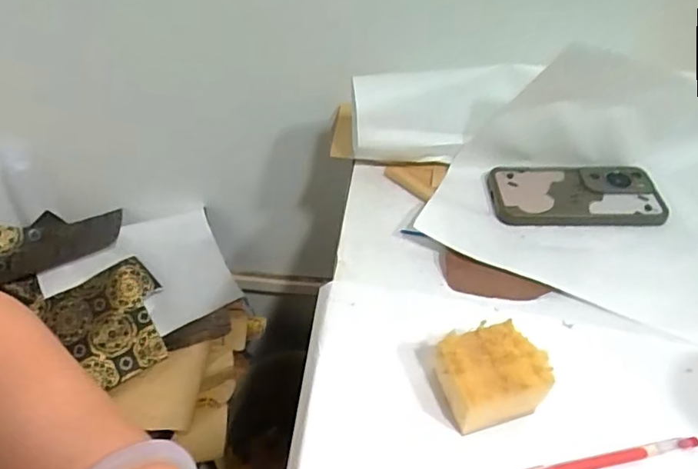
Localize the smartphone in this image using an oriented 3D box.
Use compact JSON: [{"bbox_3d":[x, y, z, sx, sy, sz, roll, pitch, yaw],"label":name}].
[{"bbox_3d":[0.231,-0.039,0.557,0.166,0.015,0.080,-1,44,-1],"label":"smartphone"}]

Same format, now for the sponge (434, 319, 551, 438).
[{"bbox_3d":[0.099,0.101,0.384,0.068,0.046,0.056,-12,45,-12],"label":"sponge"}]

